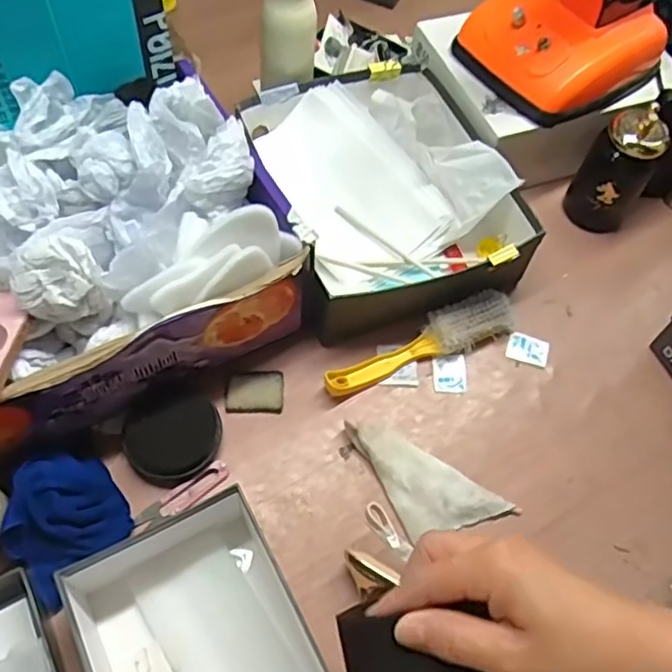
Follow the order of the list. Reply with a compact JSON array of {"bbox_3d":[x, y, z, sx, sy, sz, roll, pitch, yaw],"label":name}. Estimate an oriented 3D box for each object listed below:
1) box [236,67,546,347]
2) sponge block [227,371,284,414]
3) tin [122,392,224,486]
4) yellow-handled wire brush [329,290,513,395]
[{"bbox_3d":[0.045,-0.166,0.773,0.263,0.099,0.321,-18,62,-15],"label":"box"},{"bbox_3d":[-0.084,0.059,0.689,0.058,0.008,0.047,-1,60,-5],"label":"sponge block"},{"bbox_3d":[-0.156,0.095,0.636,0.081,0.032,0.090,20,60,7],"label":"tin"},{"bbox_3d":[0.091,0.010,0.706,0.221,0.034,0.050,-22,64,-17],"label":"yellow-handled wire brush"}]

